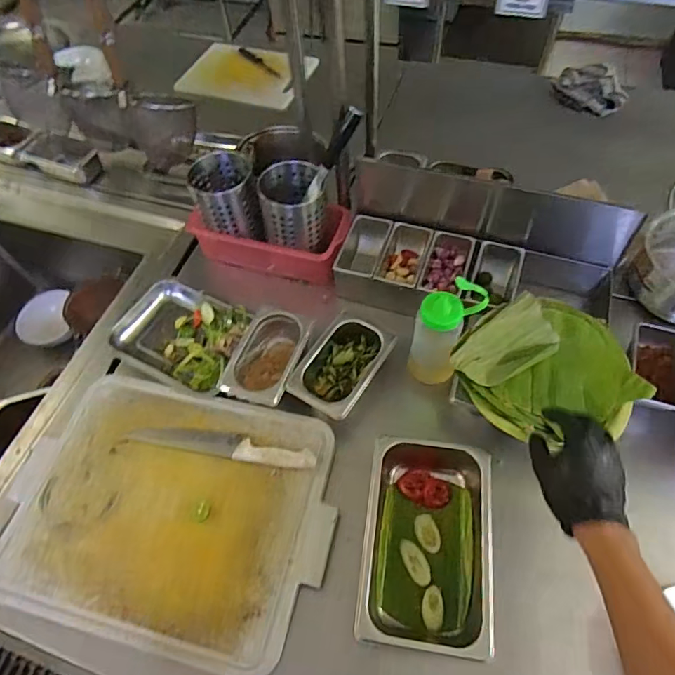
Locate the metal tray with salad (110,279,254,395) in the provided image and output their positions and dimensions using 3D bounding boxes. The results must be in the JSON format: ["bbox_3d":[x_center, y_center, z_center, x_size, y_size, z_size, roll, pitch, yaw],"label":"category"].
[{"bbox_3d":[-0.274,0.001,0.887,0.248,0.070,0.183,24,63,18],"label":"metal tray with salad"}]

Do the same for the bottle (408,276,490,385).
[{"bbox_3d":[0.160,-0.004,0.732,0.087,0.211,0.061,15,60,13],"label":"bottle"}]

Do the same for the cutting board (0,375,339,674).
[{"bbox_3d":[-0.235,0.245,0.705,0.447,0.031,0.345,11,59,10],"label":"cutting board"}]

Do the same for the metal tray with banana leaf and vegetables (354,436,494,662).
[{"bbox_3d":[0.119,0.276,0.660,0.160,0.072,0.250,6,59,7],"label":"metal tray with banana leaf and vegetables"}]

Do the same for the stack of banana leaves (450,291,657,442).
[{"bbox_3d":[0.303,0.043,0.703,0.226,0.035,0.213,-33,62,-16],"label":"stack of banana leaves"}]

